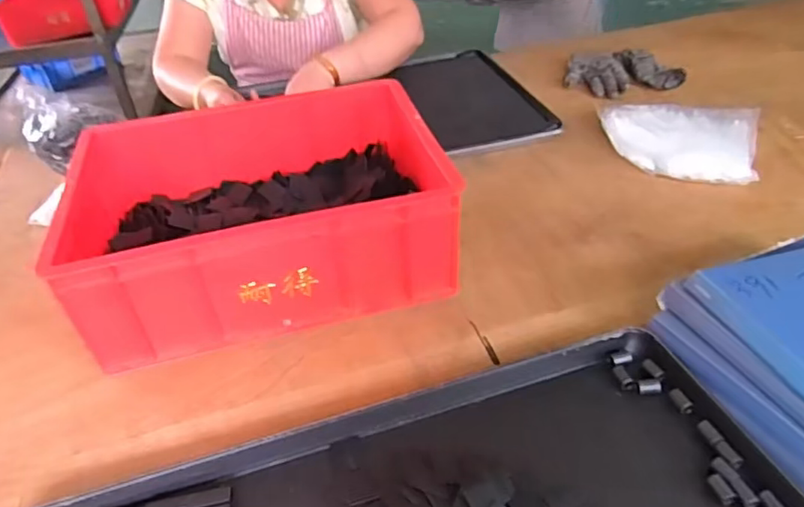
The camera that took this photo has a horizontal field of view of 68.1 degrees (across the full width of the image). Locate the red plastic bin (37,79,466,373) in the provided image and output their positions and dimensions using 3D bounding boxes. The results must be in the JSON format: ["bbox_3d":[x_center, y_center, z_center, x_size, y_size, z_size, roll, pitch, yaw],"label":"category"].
[{"bbox_3d":[-0.160,-0.051,0.709,0.388,0.155,0.285,-13,38,-9],"label":"red plastic bin"}]

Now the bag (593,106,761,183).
[{"bbox_3d":[0.415,-0.179,0.899,0.216,0.032,0.198,11,41,21],"label":"bag"}]

